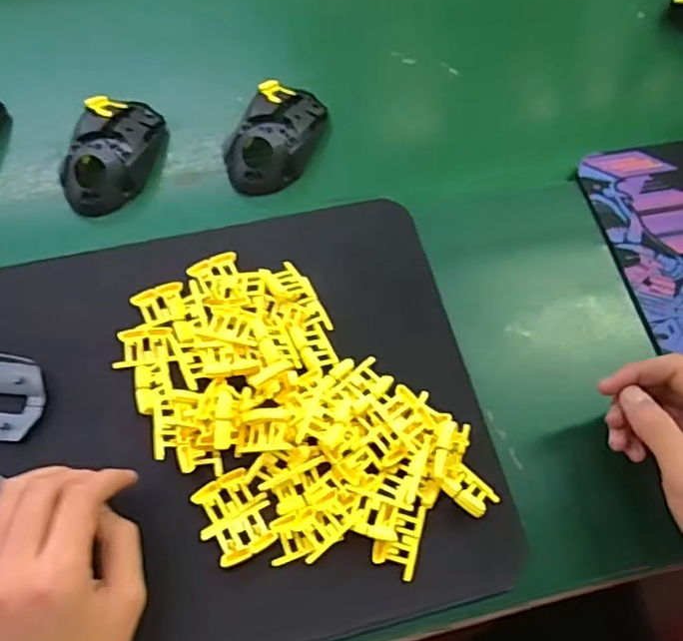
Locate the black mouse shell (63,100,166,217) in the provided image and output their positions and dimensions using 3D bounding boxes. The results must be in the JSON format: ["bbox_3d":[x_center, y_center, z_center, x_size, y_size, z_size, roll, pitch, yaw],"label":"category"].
[{"bbox_3d":[-0.192,-0.143,0.499,0.067,0.033,0.118,13,63,3],"label":"black mouse shell"}]

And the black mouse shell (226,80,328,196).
[{"bbox_3d":[-0.054,-0.159,0.507,0.063,0.029,0.112,23,64,8],"label":"black mouse shell"}]

